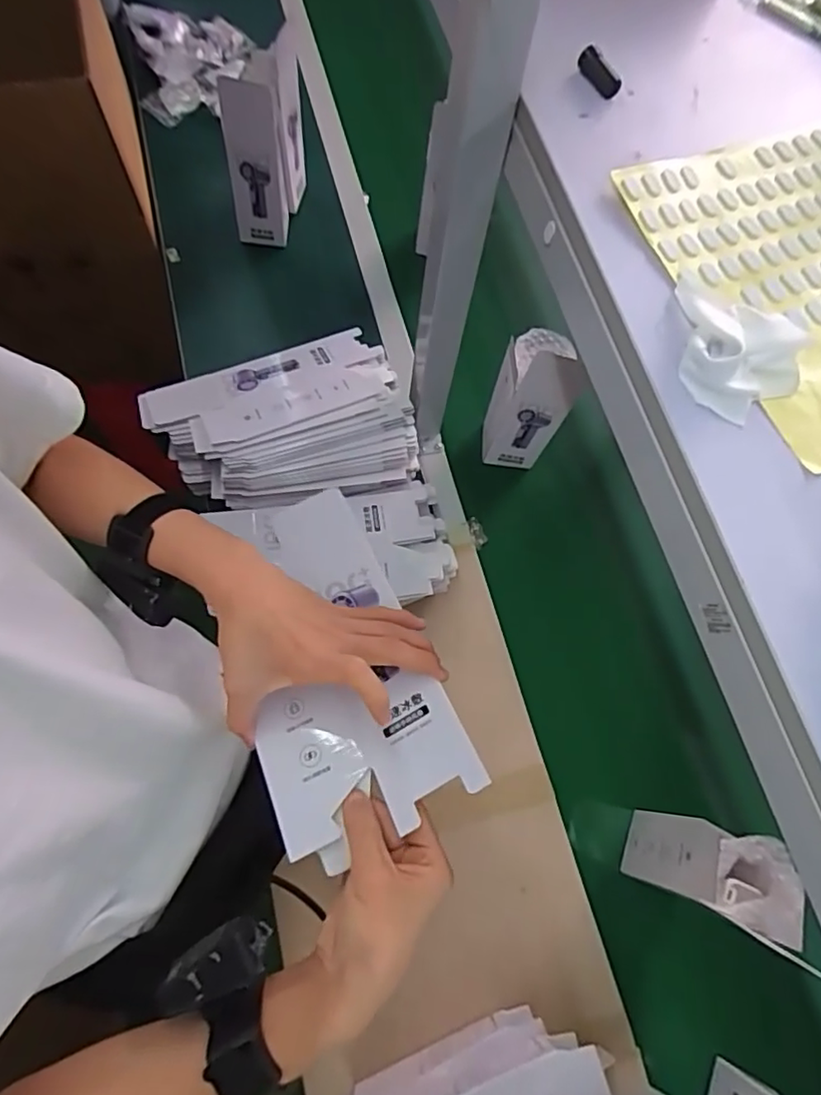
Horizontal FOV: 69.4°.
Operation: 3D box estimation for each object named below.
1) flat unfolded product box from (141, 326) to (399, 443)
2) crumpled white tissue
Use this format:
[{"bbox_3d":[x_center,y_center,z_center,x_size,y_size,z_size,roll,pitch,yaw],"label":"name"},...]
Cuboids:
[{"bbox_3d":[-0.178,-0.200,0.757,0.306,0.011,0.134,-21,60,-15],"label":"flat unfolded product box"},{"bbox_3d":[0.200,-0.124,0.356,0.070,0.028,0.098,9,70,-2],"label":"crumpled white tissue"}]

